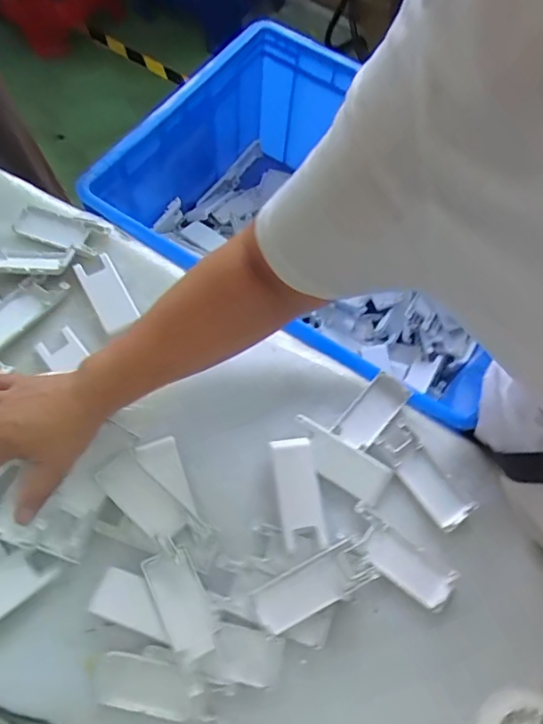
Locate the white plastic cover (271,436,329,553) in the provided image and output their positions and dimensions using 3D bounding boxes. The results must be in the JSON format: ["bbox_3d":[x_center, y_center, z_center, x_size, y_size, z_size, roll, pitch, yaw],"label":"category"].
[{"bbox_3d":[0.025,0.117,0.471,0.038,0.010,0.094,-7,68,-7],"label":"white plastic cover"}]

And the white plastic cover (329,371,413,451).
[{"bbox_3d":[0.100,0.047,0.512,0.038,0.007,0.082,41,71,13],"label":"white plastic cover"}]

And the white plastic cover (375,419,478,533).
[{"bbox_3d":[0.142,0.106,0.486,0.039,0.008,0.103,-36,74,-17],"label":"white plastic cover"}]

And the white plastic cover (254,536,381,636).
[{"bbox_3d":[0.036,0.189,0.439,0.102,0.013,0.040,-25,71,-13],"label":"white plastic cover"}]

